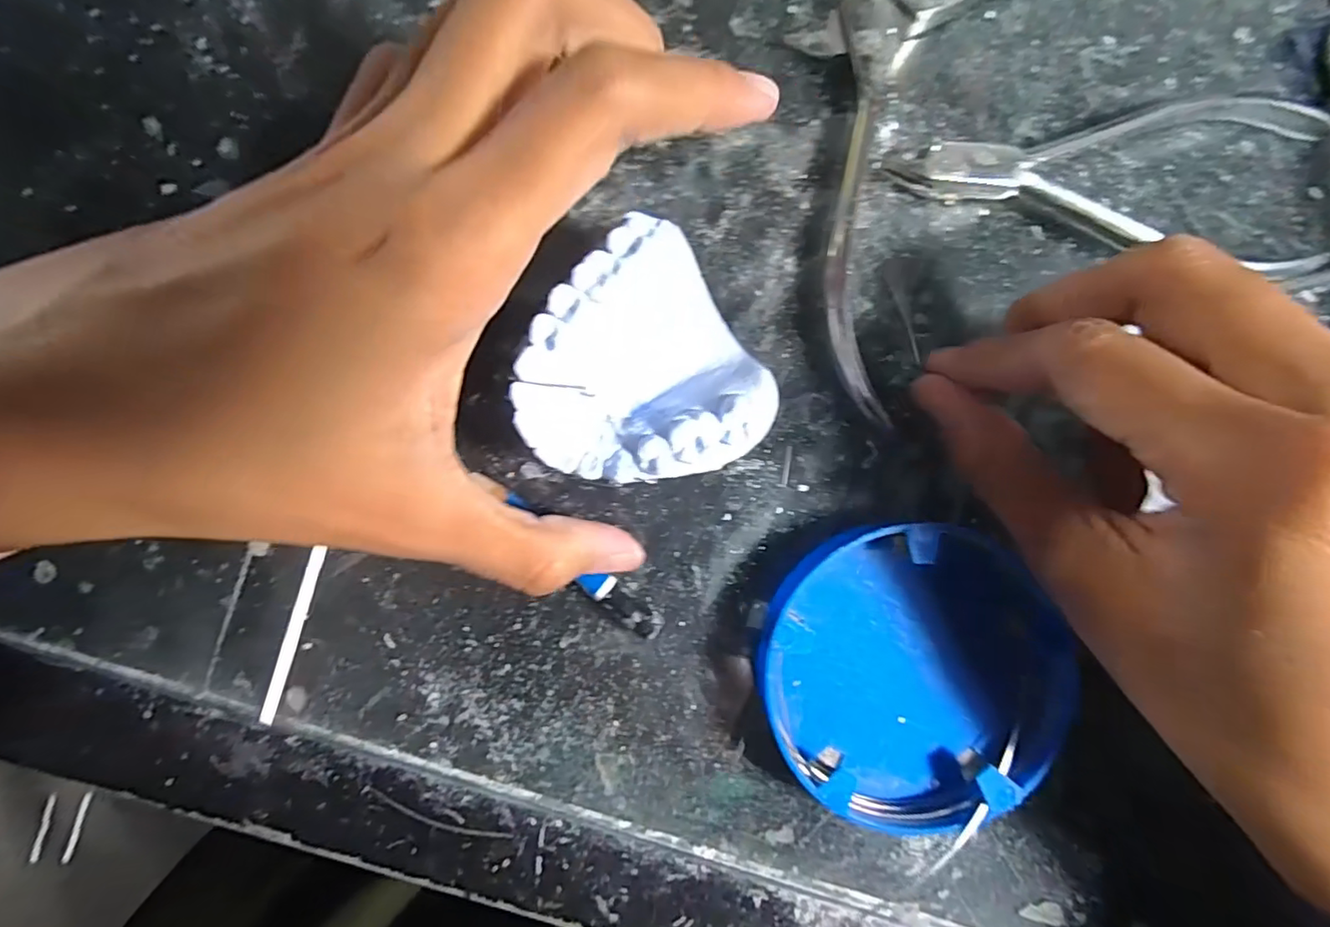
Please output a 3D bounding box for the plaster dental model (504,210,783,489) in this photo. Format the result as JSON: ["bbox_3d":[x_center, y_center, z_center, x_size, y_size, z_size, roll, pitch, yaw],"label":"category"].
[{"bbox_3d":[-0.007,-0.021,0.147,0.055,0.026,0.058,-35,92,0],"label":"plaster dental model"}]

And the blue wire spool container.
[{"bbox_3d":[0.067,0.056,0.156,0.079,0.017,0.078,0,91,-1],"label":"blue wire spool container"}]

